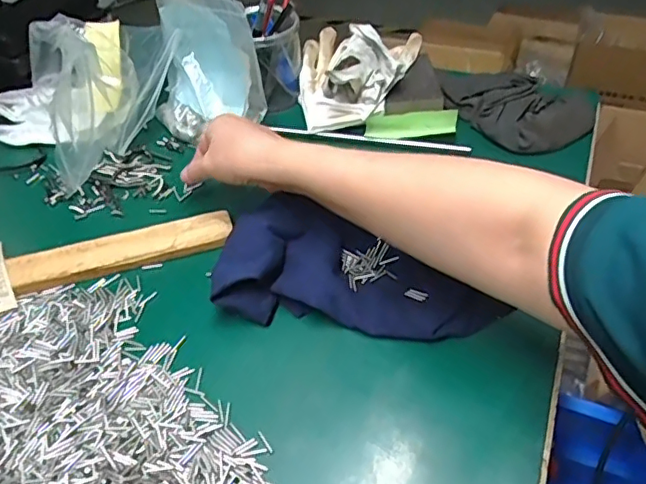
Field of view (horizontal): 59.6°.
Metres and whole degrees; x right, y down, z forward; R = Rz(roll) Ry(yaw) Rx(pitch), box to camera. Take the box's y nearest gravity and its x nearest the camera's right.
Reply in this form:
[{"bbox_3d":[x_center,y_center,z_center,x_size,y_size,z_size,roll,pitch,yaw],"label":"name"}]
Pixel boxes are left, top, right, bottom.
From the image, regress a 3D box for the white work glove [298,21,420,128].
[{"bbox_3d":[0.042,-0.201,0.634,0.137,0.051,0.147,1,45,5],"label":"white work glove"}]

